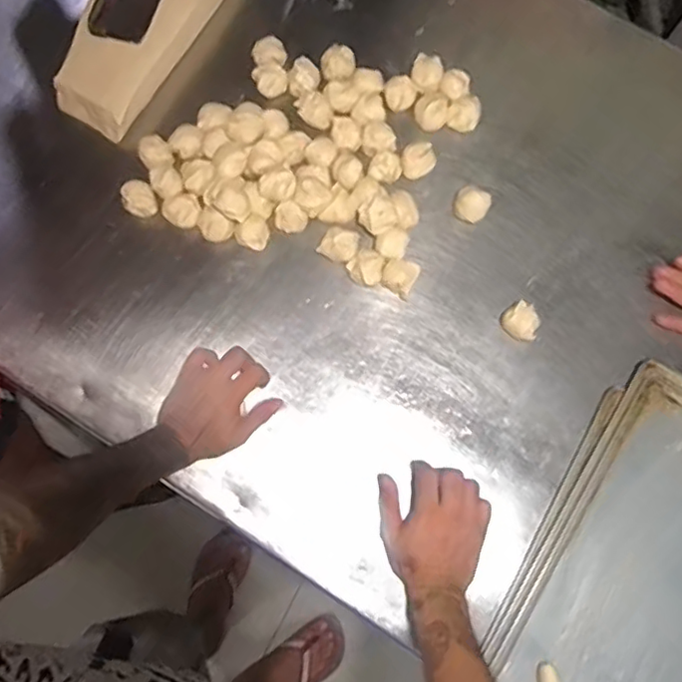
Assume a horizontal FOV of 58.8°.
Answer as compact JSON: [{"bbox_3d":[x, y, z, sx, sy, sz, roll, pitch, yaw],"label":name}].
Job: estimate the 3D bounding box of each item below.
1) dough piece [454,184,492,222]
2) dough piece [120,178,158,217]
[{"bbox_3d":[0.165,-0.172,0.765,0.041,0.023,0.041,0,75,0],"label":"dough piece"},{"bbox_3d":[-0.252,-0.175,0.762,0.038,0.030,0.046,-24,77,-6],"label":"dough piece"}]

